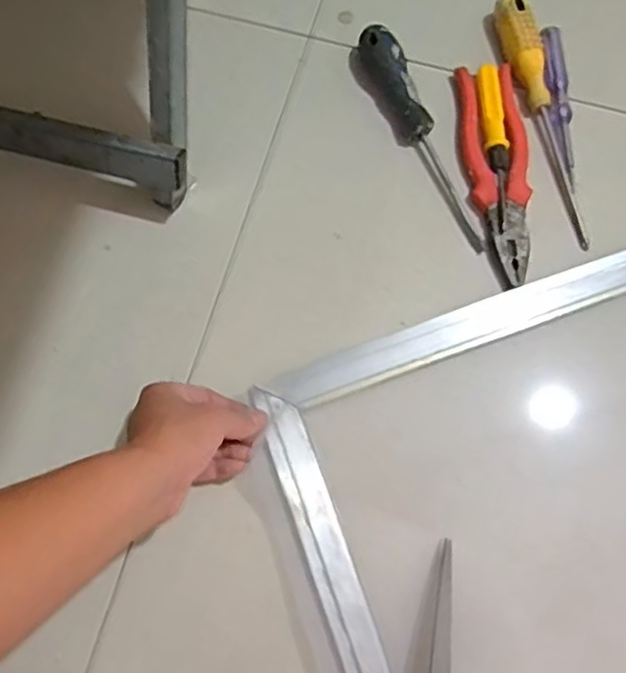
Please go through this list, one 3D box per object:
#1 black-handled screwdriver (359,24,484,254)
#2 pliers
[{"bbox_3d":[0.091,-0.162,0.552,0.026,0.034,0.200,-23,76,-6],"label":"black-handled screwdriver"},{"bbox_3d":[0.149,-0.133,0.550,0.050,0.016,0.188,-2,75,0],"label":"pliers"}]

